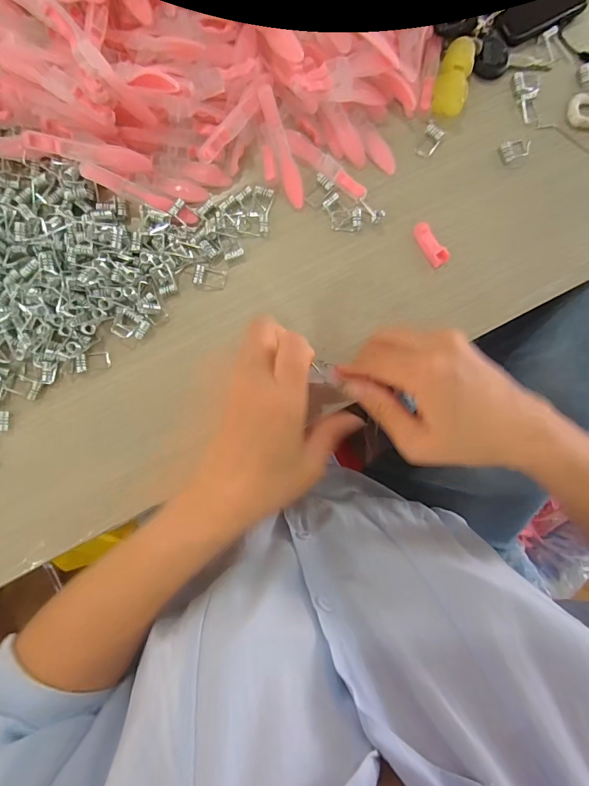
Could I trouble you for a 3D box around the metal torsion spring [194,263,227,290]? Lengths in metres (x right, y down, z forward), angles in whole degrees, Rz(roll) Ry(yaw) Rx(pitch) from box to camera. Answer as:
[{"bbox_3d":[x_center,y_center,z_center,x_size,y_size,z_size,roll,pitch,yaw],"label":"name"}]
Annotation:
[{"bbox_3d":[-0.061,-0.085,0.291,0.023,0.004,0.014,9,89,-6],"label":"metal torsion spring"}]

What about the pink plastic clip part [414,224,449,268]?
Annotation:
[{"bbox_3d":[0.103,-0.112,0.303,0.013,0.012,0.035,-32,93,-5],"label":"pink plastic clip part"}]

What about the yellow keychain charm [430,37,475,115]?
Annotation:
[{"bbox_3d":[0.120,-0.237,0.299,0.024,0.019,0.052,17,88,-5],"label":"yellow keychain charm"}]

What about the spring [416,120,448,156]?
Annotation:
[{"bbox_3d":[0.106,-0.194,0.305,0.016,0.006,0.028,26,88,-5],"label":"spring"}]

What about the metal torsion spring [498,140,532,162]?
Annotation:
[{"bbox_3d":[0.173,-0.190,0.311,0.026,0.004,0.015,-22,92,-5],"label":"metal torsion spring"}]

